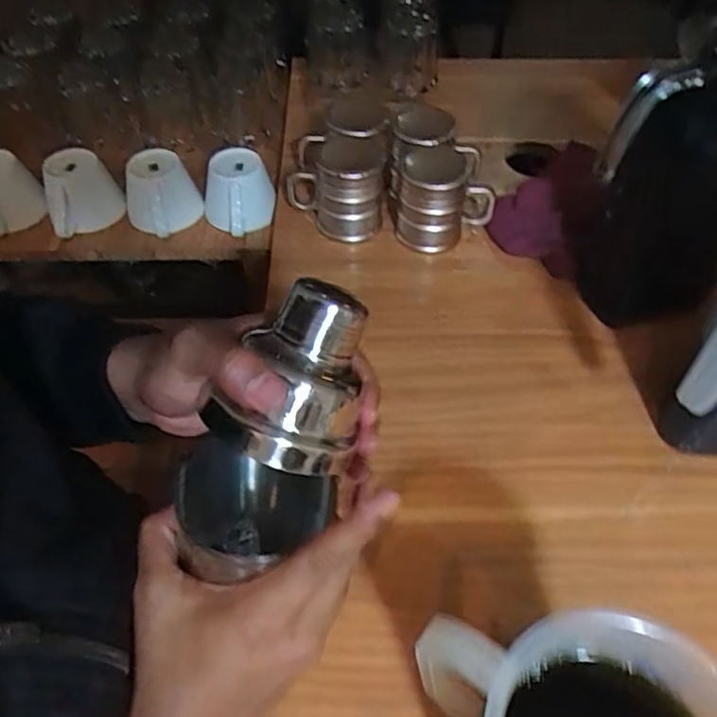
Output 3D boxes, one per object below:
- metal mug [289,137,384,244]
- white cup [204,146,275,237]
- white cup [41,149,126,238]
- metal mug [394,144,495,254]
[{"bbox_3d":[-0.025,-0.187,0.659,0.104,0.091,0.077,4,52,2],"label":"metal mug"},{"bbox_3d":[-0.142,-0.193,0.718,0.080,0.073,0.074,0,52,0],"label":"white cup"},{"bbox_3d":[-0.326,-0.197,0.716,0.084,0.066,0.070,-19,54,-15],"label":"white cup"},{"bbox_3d":[0.090,-0.170,0.647,0.103,0.095,0.071,14,53,10],"label":"metal mug"}]

